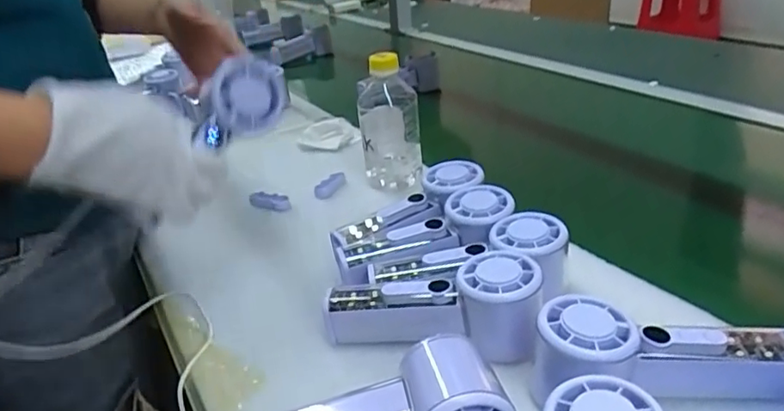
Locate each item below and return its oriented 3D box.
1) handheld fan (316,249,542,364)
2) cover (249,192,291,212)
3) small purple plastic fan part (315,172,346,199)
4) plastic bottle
[{"bbox_3d":[0.027,0.072,0.410,0.152,0.051,0.056,-3,28,5],"label":"handheld fan"},{"bbox_3d":[-0.134,-0.004,0.635,0.053,0.016,0.018,11,32,28],"label":"cover"},{"bbox_3d":[-0.068,-0.023,0.658,0.014,0.018,0.049,18,37,37],"label":"small purple plastic fan part"},{"bbox_3d":[-0.005,-0.096,0.644,0.064,0.145,0.067,-6,28,-1],"label":"plastic bottle"}]

